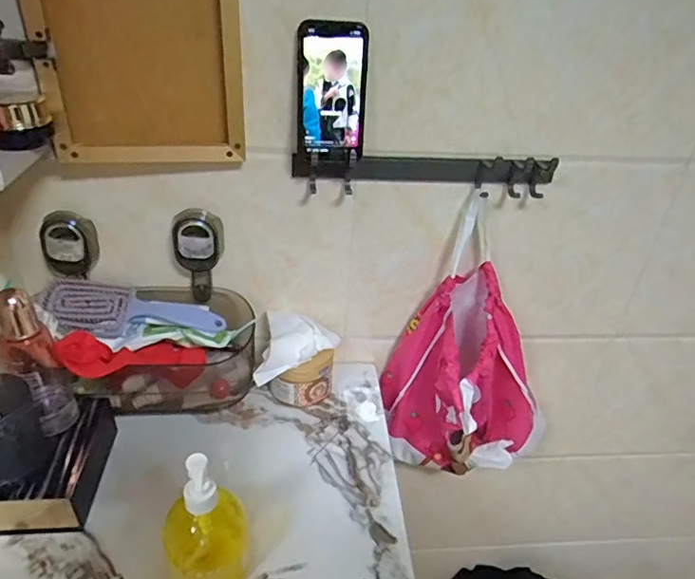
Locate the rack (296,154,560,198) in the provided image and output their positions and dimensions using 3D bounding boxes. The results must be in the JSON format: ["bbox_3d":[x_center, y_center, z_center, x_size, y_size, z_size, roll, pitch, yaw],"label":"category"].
[{"bbox_3d":[0.099,-0.147,0.685,0.333,0.057,0.049,-1,34,-8],"label":"rack"}]

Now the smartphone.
[{"bbox_3d":[-0.016,-0.227,0.619,0.081,0.151,0.018,-2,22,-6],"label":"smartphone"}]

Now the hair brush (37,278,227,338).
[{"bbox_3d":[-0.285,0.025,0.719,0.227,0.046,0.068,0,34,-6],"label":"hair brush"}]

